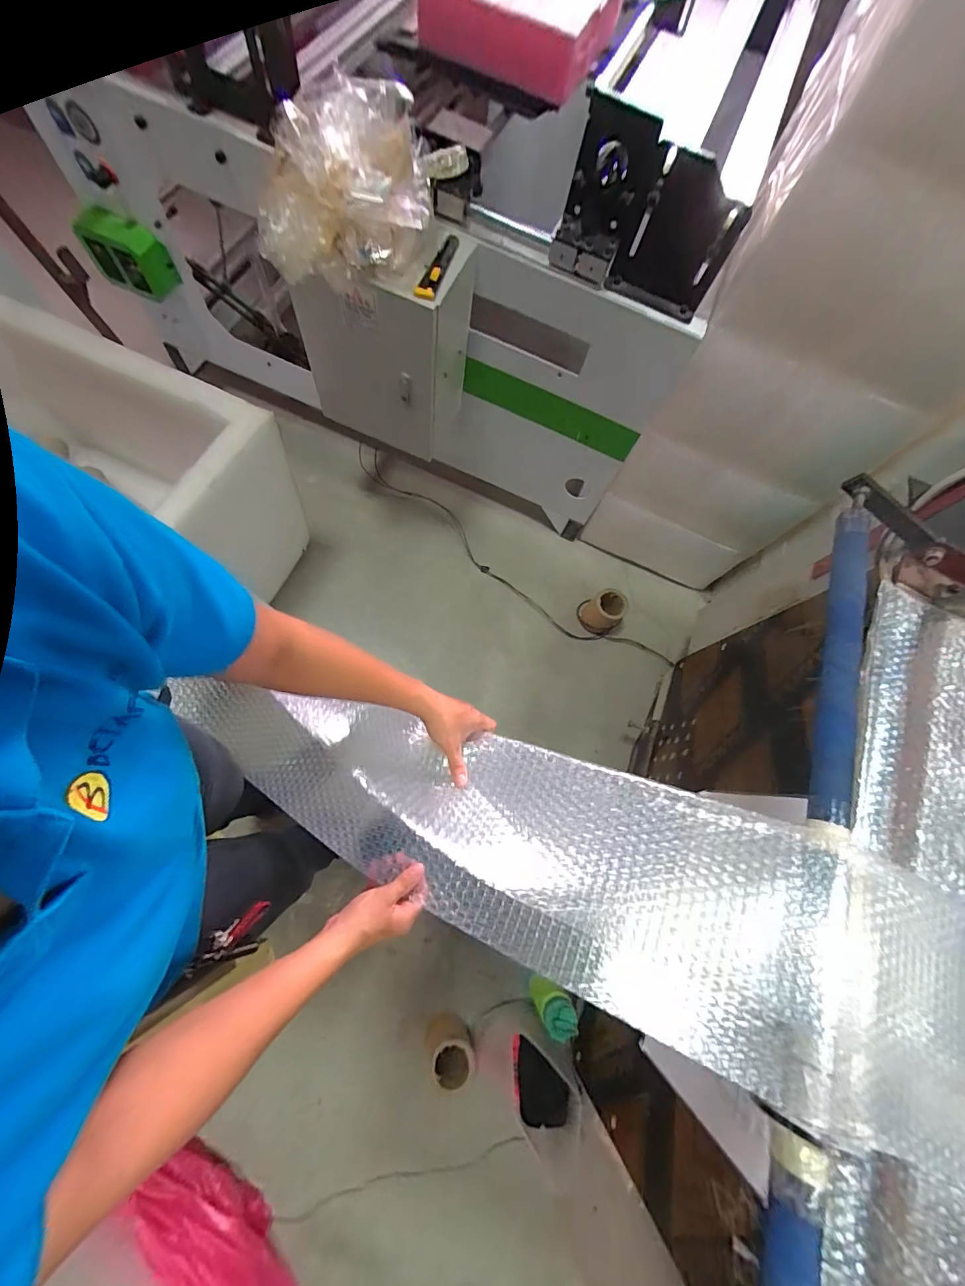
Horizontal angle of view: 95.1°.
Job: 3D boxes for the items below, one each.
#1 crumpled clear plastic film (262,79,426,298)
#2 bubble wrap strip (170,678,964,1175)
[{"bbox_3d":[-0.220,-0.681,0.676,0.270,0.177,0.172,-2,73,-8],"label":"crumpled clear plastic film"},{"bbox_3d":[0.218,0.296,0.504,1.420,0.198,0.222,19,73,13],"label":"bubble wrap strip"}]

